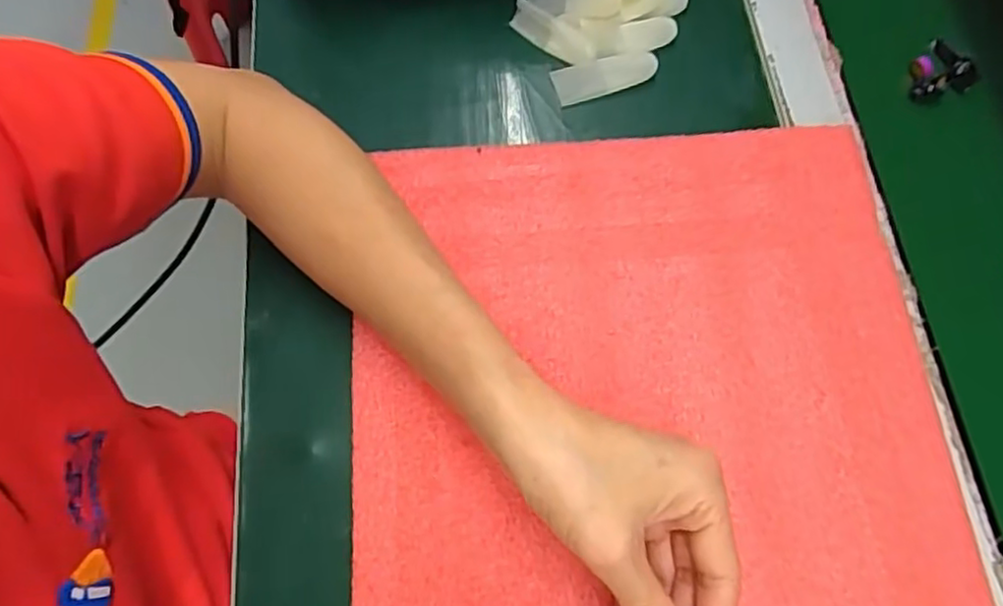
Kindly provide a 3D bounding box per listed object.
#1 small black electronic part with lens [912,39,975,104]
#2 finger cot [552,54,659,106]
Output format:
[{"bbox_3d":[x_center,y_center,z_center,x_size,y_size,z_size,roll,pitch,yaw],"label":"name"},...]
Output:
[{"bbox_3d":[0.248,-0.129,0.371,0.039,0.013,0.032,-43,75,-13],"label":"small black electronic part with lens"},{"bbox_3d":[0.059,-0.128,0.375,0.059,0.009,0.022,-11,70,-2],"label":"finger cot"}]

